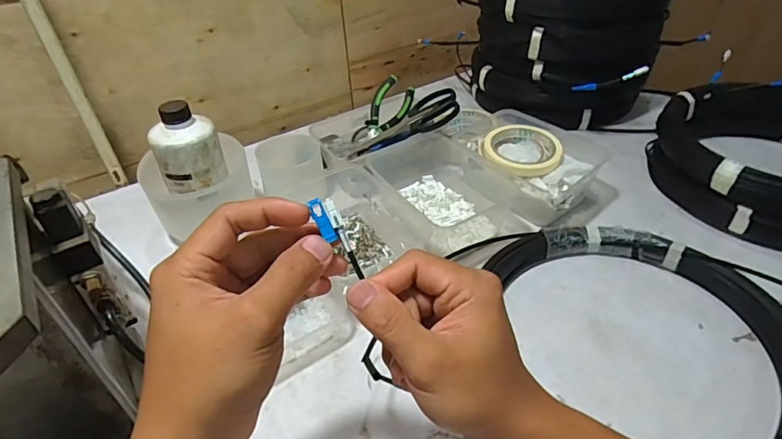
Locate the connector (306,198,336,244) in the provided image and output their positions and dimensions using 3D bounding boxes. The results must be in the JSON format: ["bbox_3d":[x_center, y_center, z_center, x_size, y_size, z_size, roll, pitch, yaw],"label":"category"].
[{"bbox_3d":[-0.038,0.001,0.260,0.008,0.026,0.004,-24,1,-23],"label":"connector"}]

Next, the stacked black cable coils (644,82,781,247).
[{"bbox_3d":[0.495,-0.081,0.596,0.276,0.081,0.303,26,47,32],"label":"stacked black cable coils"}]

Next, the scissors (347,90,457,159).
[{"bbox_3d":[0.017,-0.130,0.661,0.170,0.023,0.062,-25,34,21],"label":"scissors"}]

